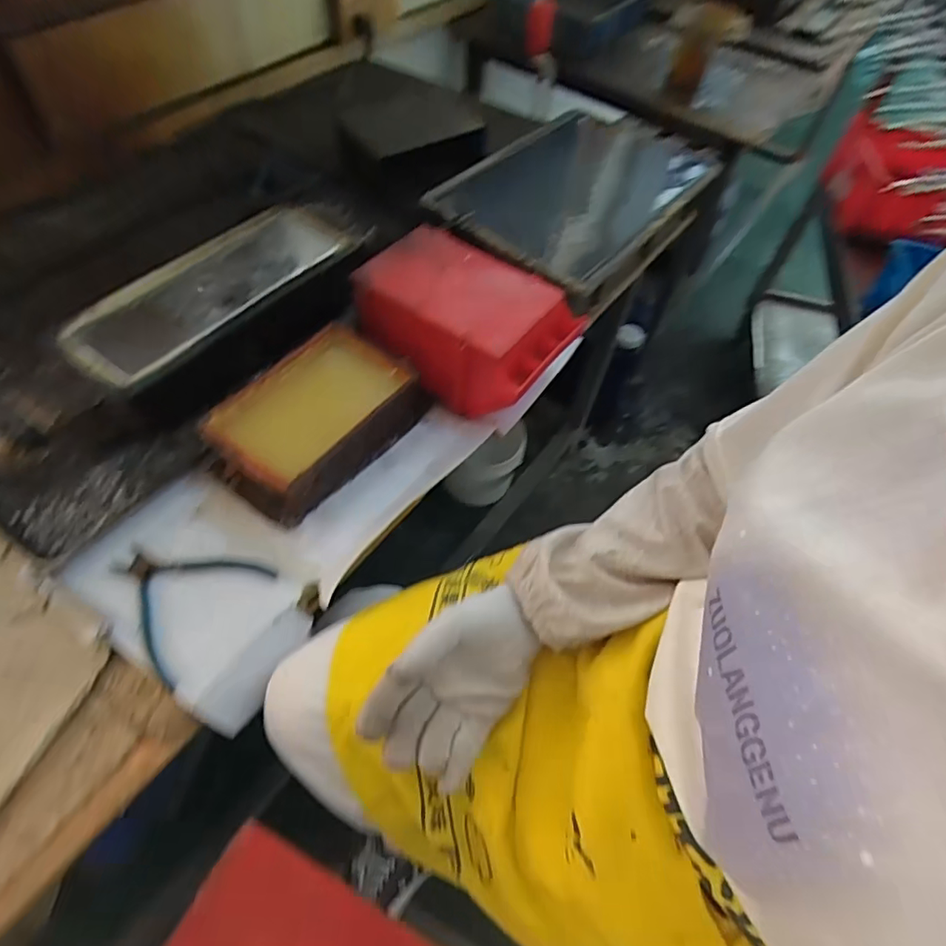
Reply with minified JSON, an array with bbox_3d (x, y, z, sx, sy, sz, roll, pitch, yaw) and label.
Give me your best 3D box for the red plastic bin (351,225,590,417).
[{"bbox_3d":[-0.008,-0.173,0.636,0.226,0.109,0.149,34,60,17],"label":"red plastic bin"}]

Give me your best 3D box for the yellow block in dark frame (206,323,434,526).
[{"bbox_3d":[-0.164,-0.058,0.592,0.134,0.063,0.215,35,60,18],"label":"yellow block in dark frame"}]

